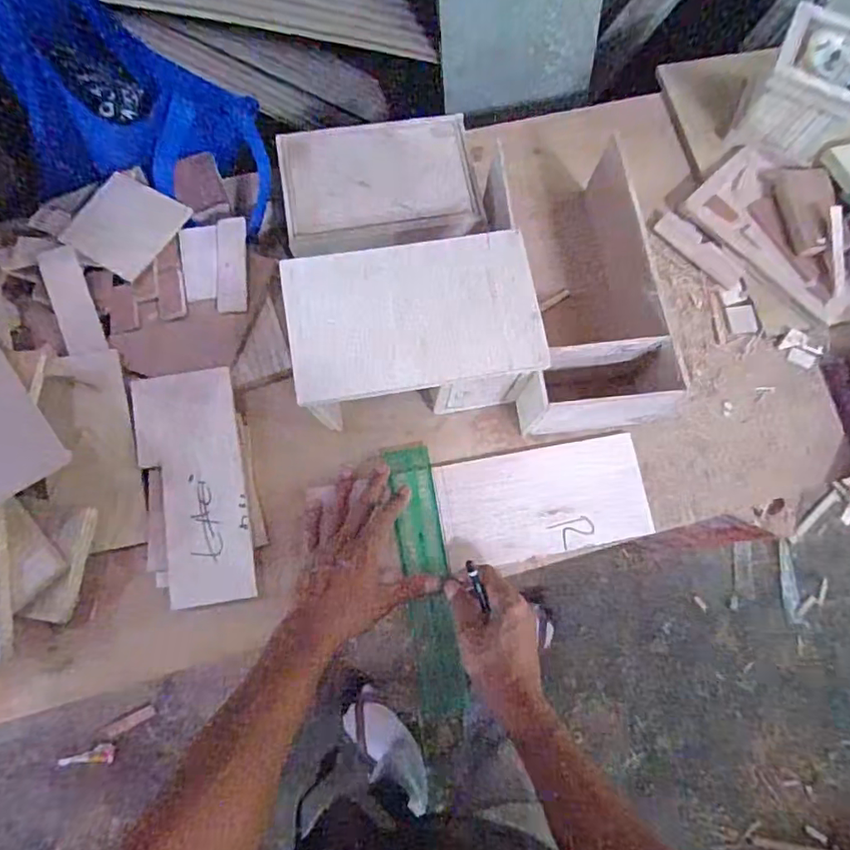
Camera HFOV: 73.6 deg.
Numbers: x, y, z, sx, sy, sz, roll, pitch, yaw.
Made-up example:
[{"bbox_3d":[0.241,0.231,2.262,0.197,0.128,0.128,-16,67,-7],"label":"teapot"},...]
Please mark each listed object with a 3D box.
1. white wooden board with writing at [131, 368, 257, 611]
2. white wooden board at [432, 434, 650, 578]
[{"bbox_3d":[-0.227,0.060,0.555,0.097,0.010,0.223,-9,82,-4],"label":"white wooden board with writing"},{"bbox_3d":[0.123,0.078,0.587,0.214,0.013,0.109,-11,75,-5],"label":"white wooden board"}]

